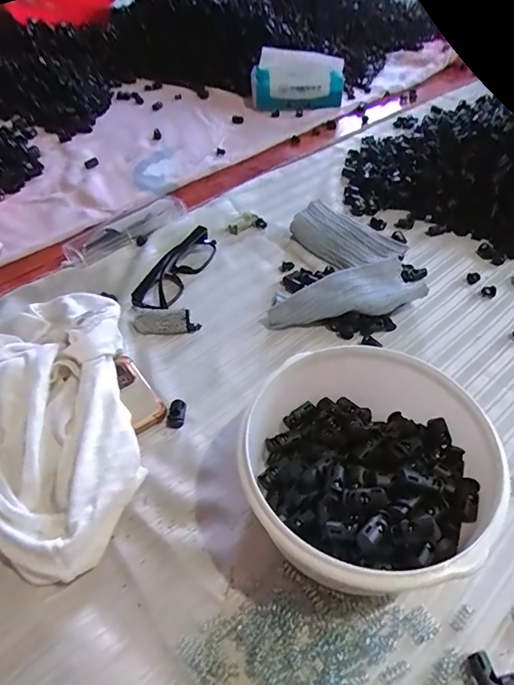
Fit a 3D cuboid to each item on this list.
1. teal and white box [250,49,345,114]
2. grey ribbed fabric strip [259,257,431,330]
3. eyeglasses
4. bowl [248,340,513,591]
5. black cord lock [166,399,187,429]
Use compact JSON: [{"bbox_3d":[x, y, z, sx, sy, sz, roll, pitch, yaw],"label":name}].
[{"bbox_3d":[0.070,-0.449,0.783,0.152,0.091,0.038,4,28,3],"label":"teal and white box"},{"bbox_3d":[0.087,-0.040,0.454,0.153,0.034,0.052,-16,49,-12],"label":"grey ribbed fabric strip"},{"bbox_3d":[-0.084,-0.084,0.500,0.035,0.026,0.131,17,50,17],"label":"eyeglasses"},{"bbox_3d":[0.081,0.078,0.323,0.177,0.074,0.167,-1,47,1],"label":"bowl"},{"bbox_3d":[-0.068,0.060,0.385,0.014,0.009,0.024,5,48,7],"label":"black cord lock"}]

